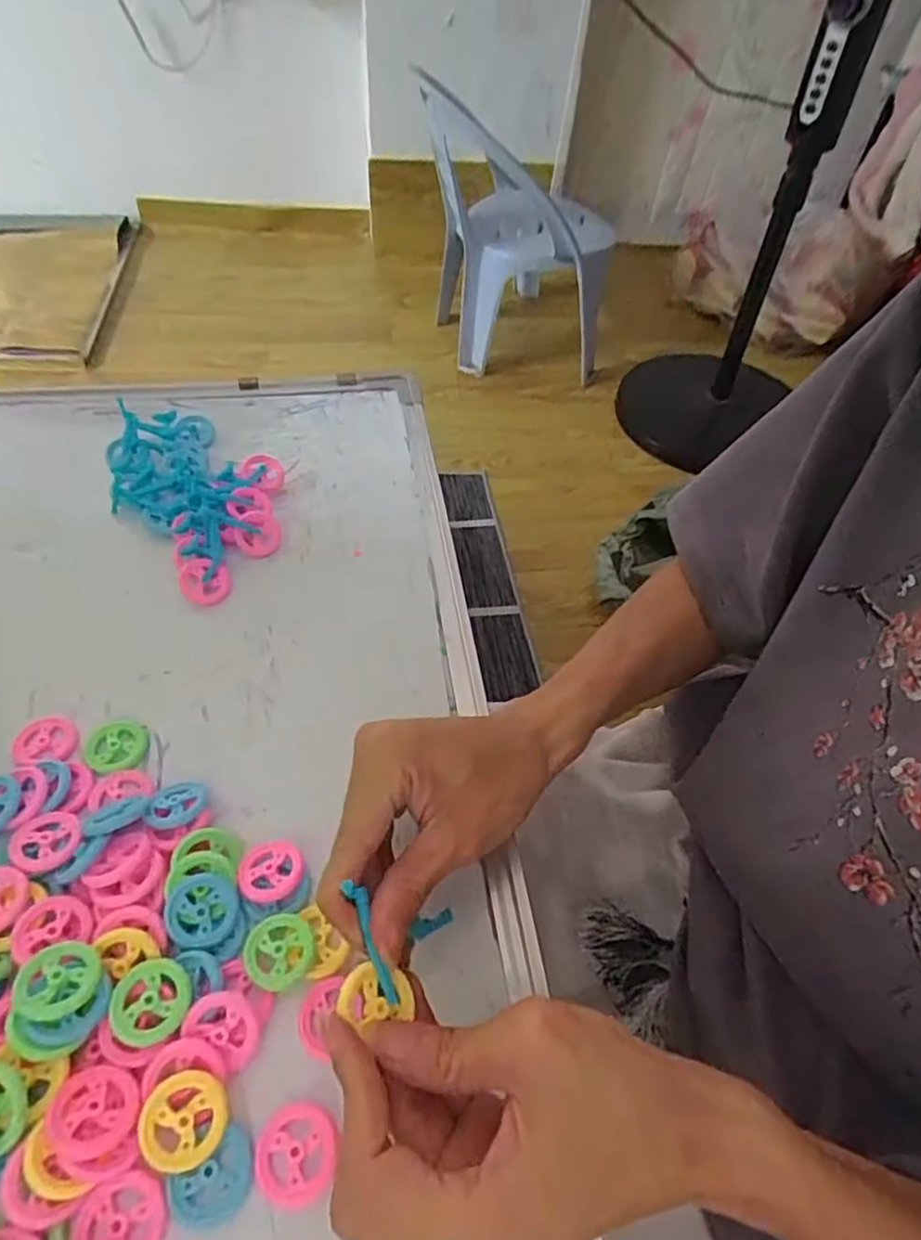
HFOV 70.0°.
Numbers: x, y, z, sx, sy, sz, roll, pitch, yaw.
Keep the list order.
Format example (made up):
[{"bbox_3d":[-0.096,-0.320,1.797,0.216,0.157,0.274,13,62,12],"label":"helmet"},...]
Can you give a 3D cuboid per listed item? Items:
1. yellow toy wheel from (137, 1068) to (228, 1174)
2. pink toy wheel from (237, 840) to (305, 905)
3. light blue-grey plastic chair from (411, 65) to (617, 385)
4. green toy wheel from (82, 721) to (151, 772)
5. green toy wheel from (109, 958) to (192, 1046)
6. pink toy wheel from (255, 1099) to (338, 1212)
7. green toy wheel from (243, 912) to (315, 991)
[{"bbox_3d":[-0.101,0.183,0.241,0.030,0.004,0.029,8,62,-16],"label":"yellow toy wheel"},{"bbox_3d":[-0.087,0.115,0.302,0.029,0.007,0.029,2,50,-3],"label":"pink toy wheel"},{"bbox_3d":[0.105,-0.826,1.398,0.374,0.463,0.355,-9,53,-11],"label":"light blue-grey plastic chair"},{"bbox_3d":[-0.179,0.065,0.342,0.031,0.004,0.029,2,50,-3],"label":"green toy wheel"},{"bbox_3d":[-0.123,0.152,0.263,0.030,0.008,0.030,2,50,-3],"label":"green toy wheel"},{"bbox_3d":[-0.061,0.196,0.242,0.027,0.006,0.030,8,50,2],"label":"pink toy wheel"},{"bbox_3d":[-0.077,0.141,0.281,0.028,0.006,0.029,2,50,-3],"label":"green toy wheel"}]

